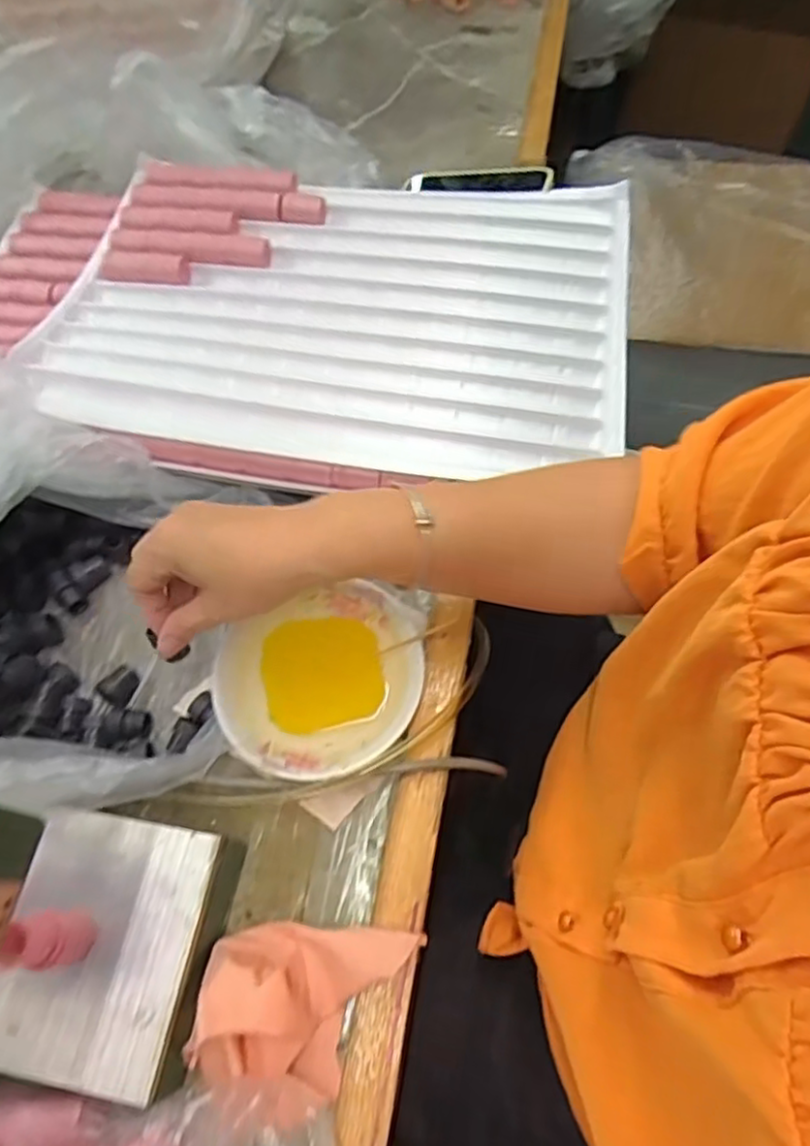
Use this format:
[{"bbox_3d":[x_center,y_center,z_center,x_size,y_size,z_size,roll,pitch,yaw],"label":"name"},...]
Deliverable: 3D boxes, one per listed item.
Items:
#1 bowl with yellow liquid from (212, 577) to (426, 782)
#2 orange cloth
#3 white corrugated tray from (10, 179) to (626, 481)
[{"bbox_3d":[-0.053,0.069,0.439,0.133,0.035,0.125,-1,64,2],"label":"bowl with yellow liquid"},{"bbox_3d":[-0.056,0.230,0.347,0.103,0.050,0.093,8,64,6],"label":"orange cloth"},{"bbox_3d":[-0.041,-0.218,0.534,0.423,0.021,0.315,8,62,3],"label":"white corrugated tray"}]

